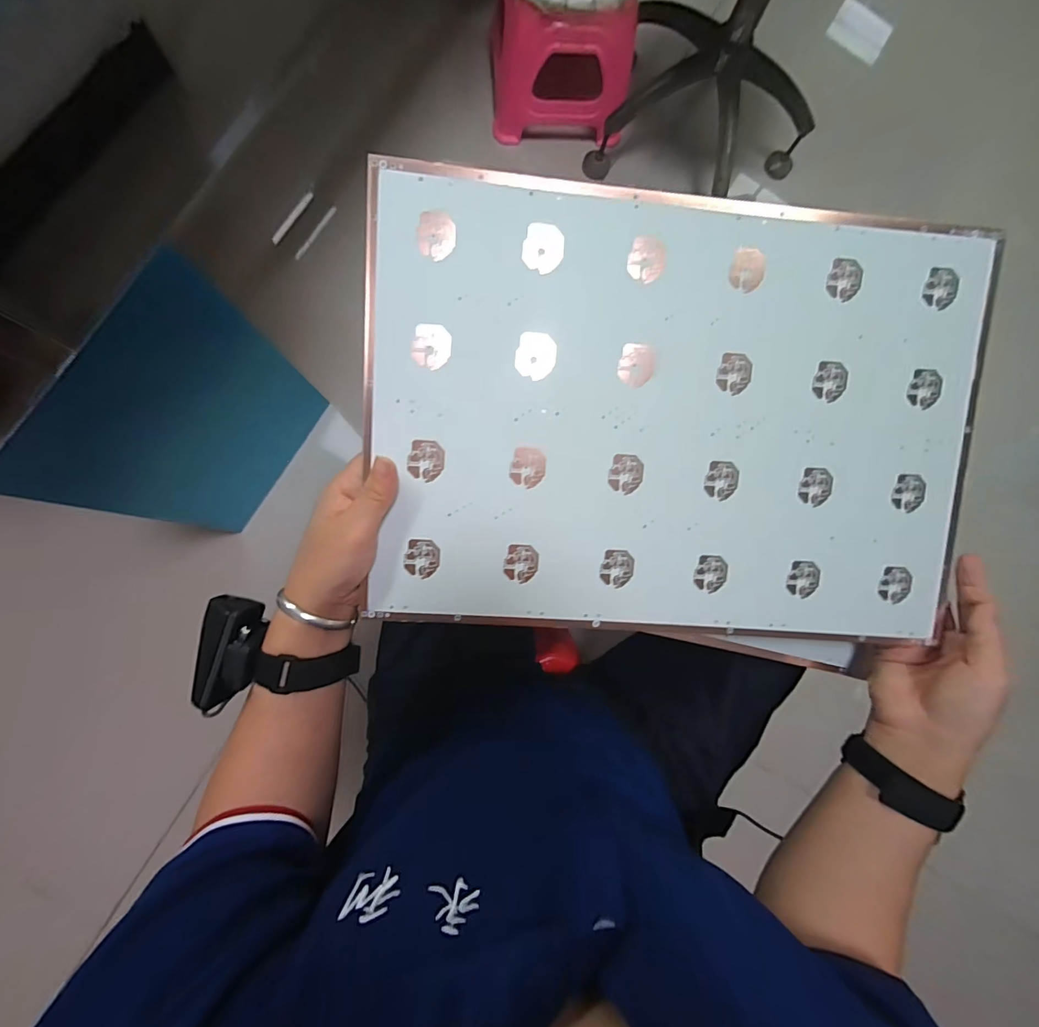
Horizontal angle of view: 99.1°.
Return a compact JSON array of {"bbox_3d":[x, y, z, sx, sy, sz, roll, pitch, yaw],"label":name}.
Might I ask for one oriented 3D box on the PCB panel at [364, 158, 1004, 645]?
[{"bbox_3d":[0.107,-0.060,0.305,0.408,0.010,0.289,3,97,-3],"label":"PCB panel"}]

